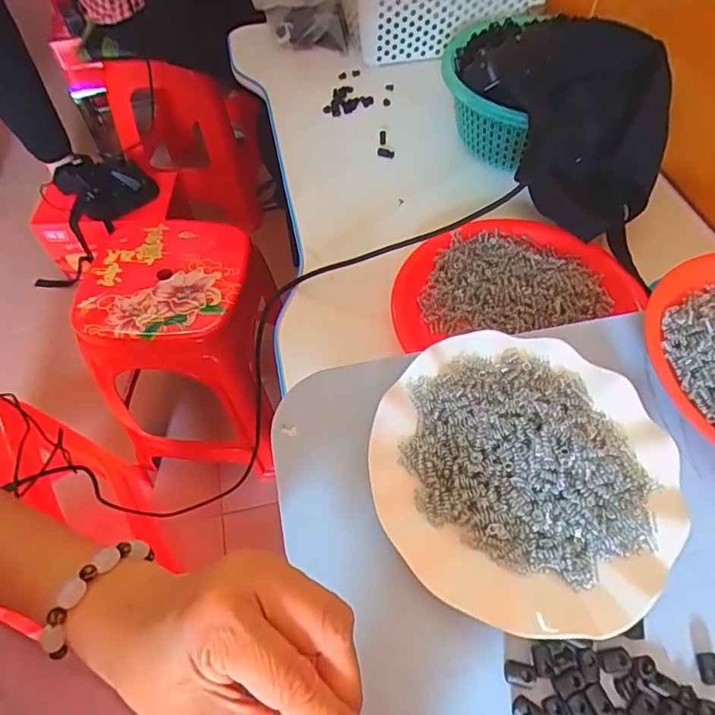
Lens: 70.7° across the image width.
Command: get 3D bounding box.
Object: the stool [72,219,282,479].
[{"bbox_3d":[-0.287,-0.017,0.880,0.266,0.313,0.283,2,56,4],"label":"stool"}]

